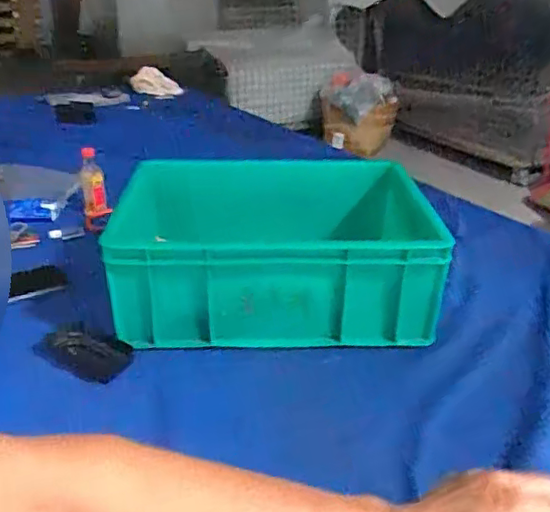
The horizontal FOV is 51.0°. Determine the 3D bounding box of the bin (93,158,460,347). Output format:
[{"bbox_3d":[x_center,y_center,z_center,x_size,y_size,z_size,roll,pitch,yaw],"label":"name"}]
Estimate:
[{"bbox_3d":[0.009,-0.022,0.815,0.415,0.135,0.326,-1,27,-2],"label":"bin"}]

